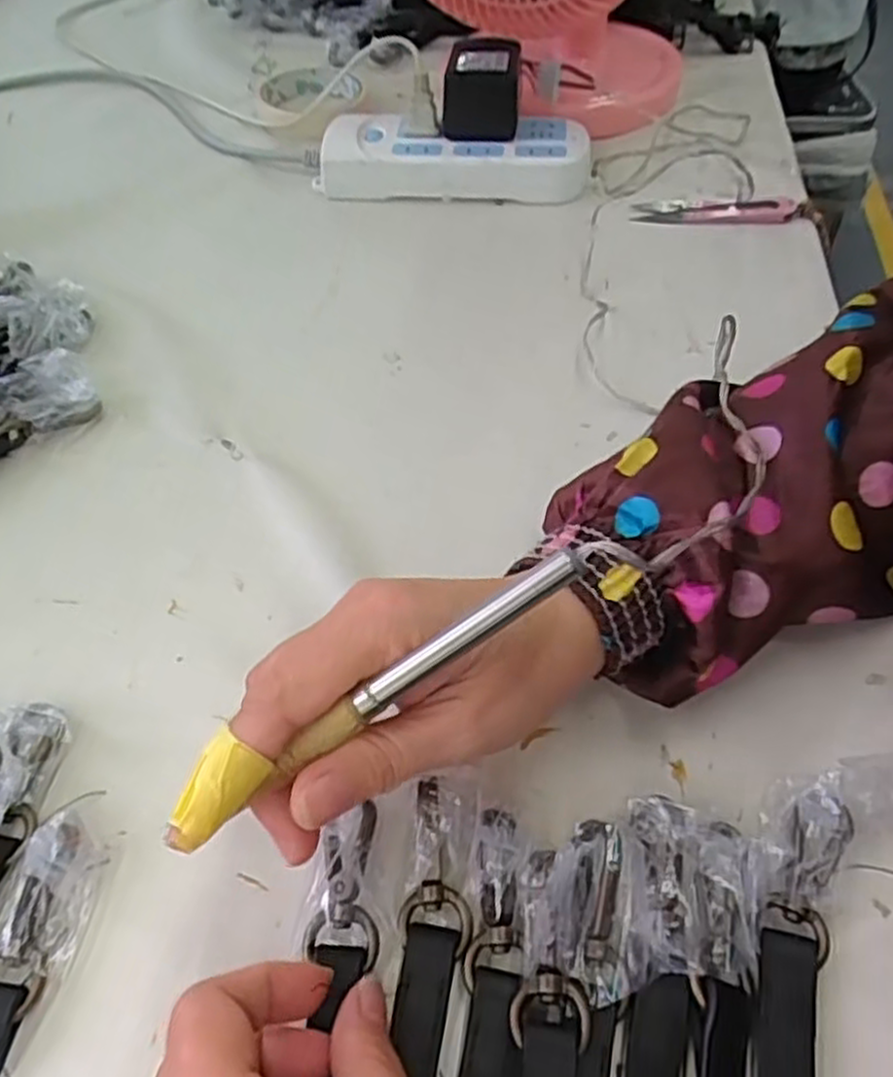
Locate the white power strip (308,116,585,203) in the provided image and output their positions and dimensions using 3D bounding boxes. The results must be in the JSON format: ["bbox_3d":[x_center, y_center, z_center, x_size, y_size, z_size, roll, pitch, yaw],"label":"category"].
[{"bbox_3d":[0.006,-0.269,0.538,0.184,0.039,0.064,6,53,4],"label":"white power strip"}]

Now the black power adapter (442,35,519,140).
[{"bbox_3d":[0.024,-0.312,0.526,0.051,0.049,0.063,3,53,1],"label":"black power adapter"}]

